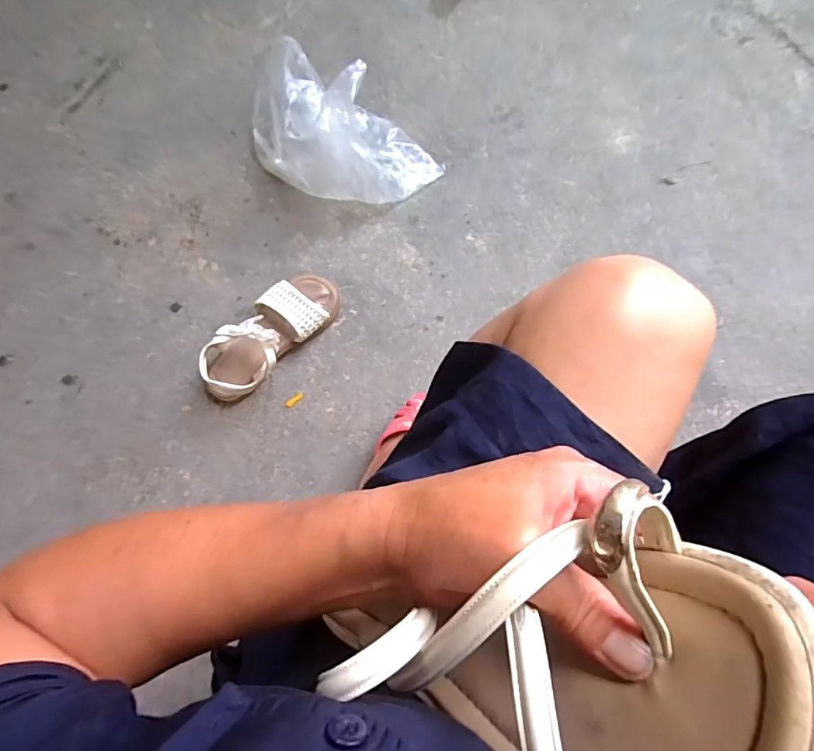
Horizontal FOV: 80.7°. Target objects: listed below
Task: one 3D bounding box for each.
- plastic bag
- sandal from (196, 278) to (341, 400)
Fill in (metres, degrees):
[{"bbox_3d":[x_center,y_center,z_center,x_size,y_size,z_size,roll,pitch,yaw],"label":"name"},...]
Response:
[{"bbox_3d":[-0.113,-0.370,0.701,0.287,0.141,0.179,40,82,8],"label":"plastic bag"},{"bbox_3d":[-0.195,-0.061,0.672,0.096,0.090,0.230,41,82,9],"label":"sandal"}]

